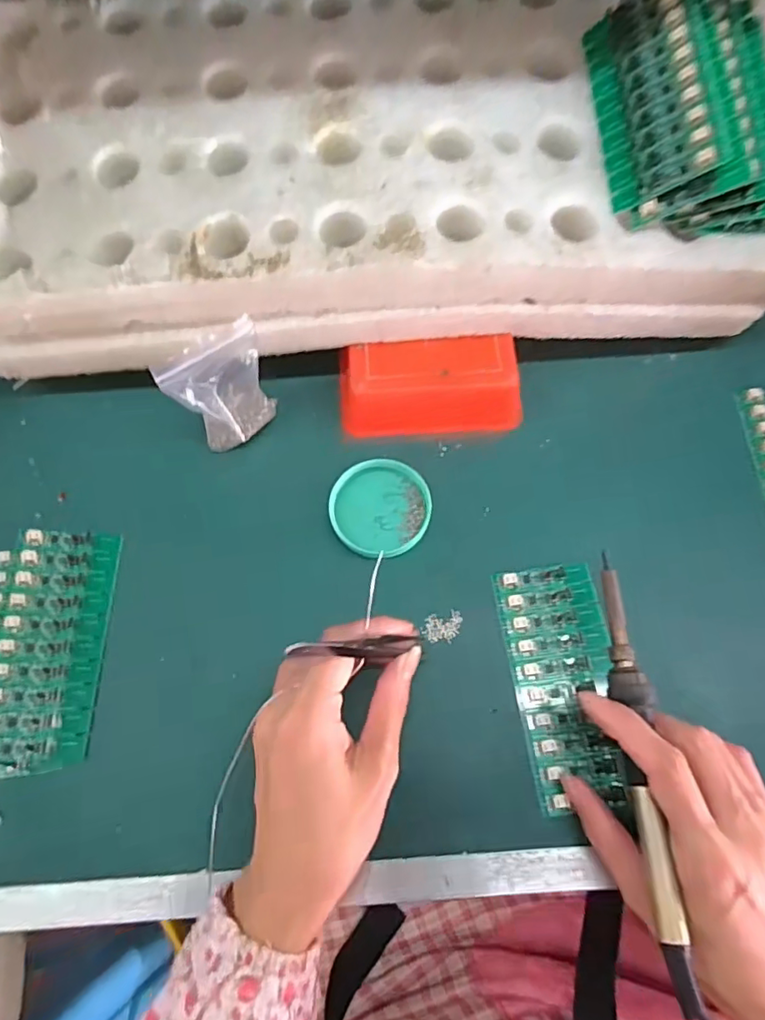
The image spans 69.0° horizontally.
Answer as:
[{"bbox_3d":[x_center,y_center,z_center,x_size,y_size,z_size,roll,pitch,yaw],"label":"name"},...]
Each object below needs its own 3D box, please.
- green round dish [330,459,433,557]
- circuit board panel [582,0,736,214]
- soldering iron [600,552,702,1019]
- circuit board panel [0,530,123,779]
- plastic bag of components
[{"bbox_3d":[-0.001,-0.002,0.373,0.064,0.012,0.064,-1,67,2],"label":"green round dish"},{"bbox_3d":[0.161,-0.256,0.337,0.063,0.007,0.140,-14,75,37],"label":"circuit board panel"},{"bbox_3d":[0.129,0.121,0.276,0.018,0.014,0.200,-2,66,1],"label":"soldering iron"},{"bbox_3d":[-0.212,0.083,0.342,0.072,0.017,0.144,-2,67,1],"label":"circuit board panel"},{"bbox_3d":[-0.104,-0.079,0.366,0.064,0.083,0.032,-26,68,-9],"label":"plastic bag of components"}]

